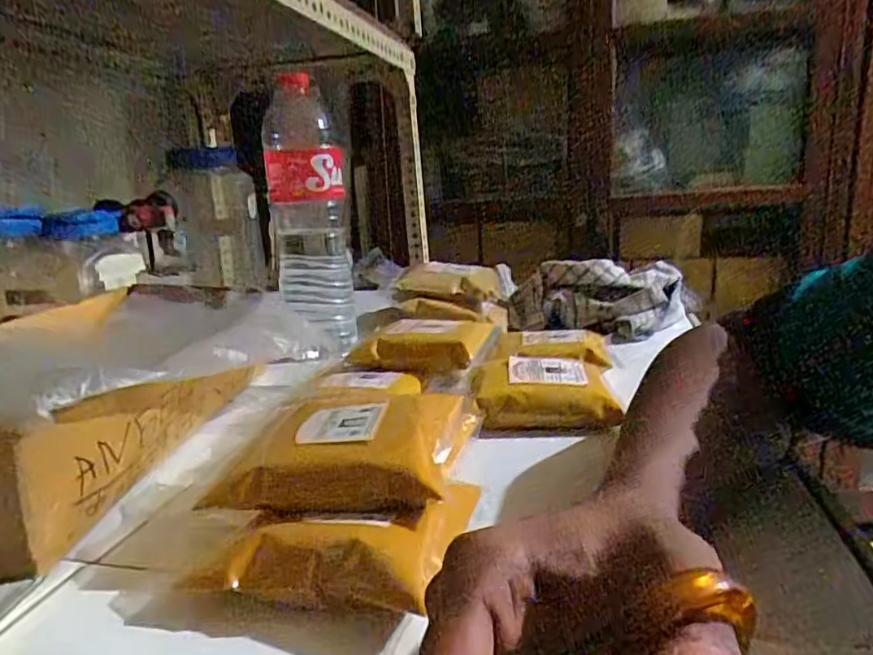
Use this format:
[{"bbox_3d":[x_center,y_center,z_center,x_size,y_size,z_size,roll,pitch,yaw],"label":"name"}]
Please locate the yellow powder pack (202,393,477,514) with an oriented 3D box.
[{"bbox_3d":[-0.048,0.068,0.342,0.127,0.042,0.077,-2,13,8],"label":"yellow powder pack"}]

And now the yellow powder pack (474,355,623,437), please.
[{"bbox_3d":[0.088,0.053,0.503,0.109,0.038,0.094,-3,13,1],"label":"yellow powder pack"}]

